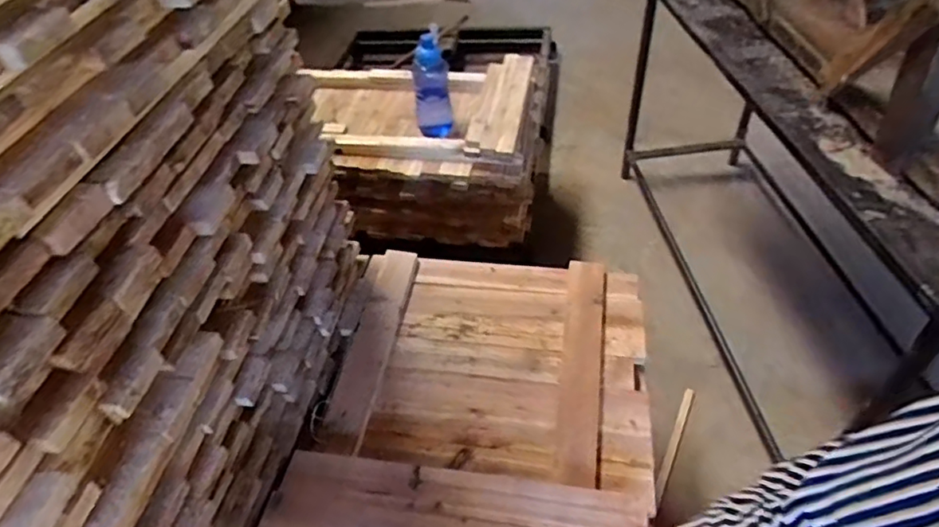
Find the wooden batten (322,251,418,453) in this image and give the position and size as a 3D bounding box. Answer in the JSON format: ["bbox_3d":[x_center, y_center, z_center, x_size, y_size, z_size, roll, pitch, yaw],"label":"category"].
[{"bbox_3d":[-0.166,0.128,0.985,0.075,0.033,0.409,4,47,9],"label":"wooden batten"}]

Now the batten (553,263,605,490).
[{"bbox_3d":[0.184,0.151,0.951,0.065,0.012,0.416,6,47,10],"label":"batten"}]

